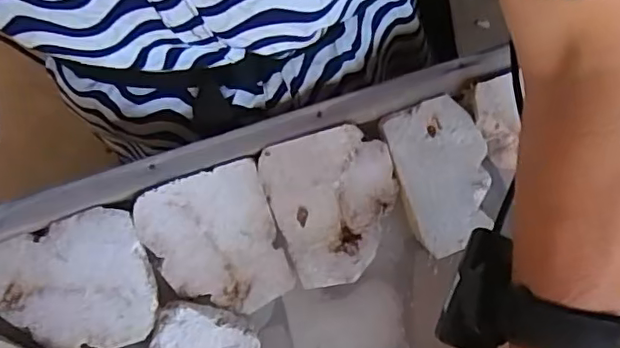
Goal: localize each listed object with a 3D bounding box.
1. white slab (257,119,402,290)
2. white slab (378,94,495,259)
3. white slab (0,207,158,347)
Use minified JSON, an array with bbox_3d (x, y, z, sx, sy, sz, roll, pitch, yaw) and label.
[{"bbox_3d":[0.018,0.020,0.403,0.087,0.025,0.099,-19,74,-4],"label":"white slab"},{"bbox_3d":[0.093,-0.001,0.405,0.065,0.013,0.105,-15,74,-3],"label":"white slab"},{"bbox_3d":[-0.157,0.074,0.376,0.100,0.012,0.087,-21,75,-5],"label":"white slab"}]

